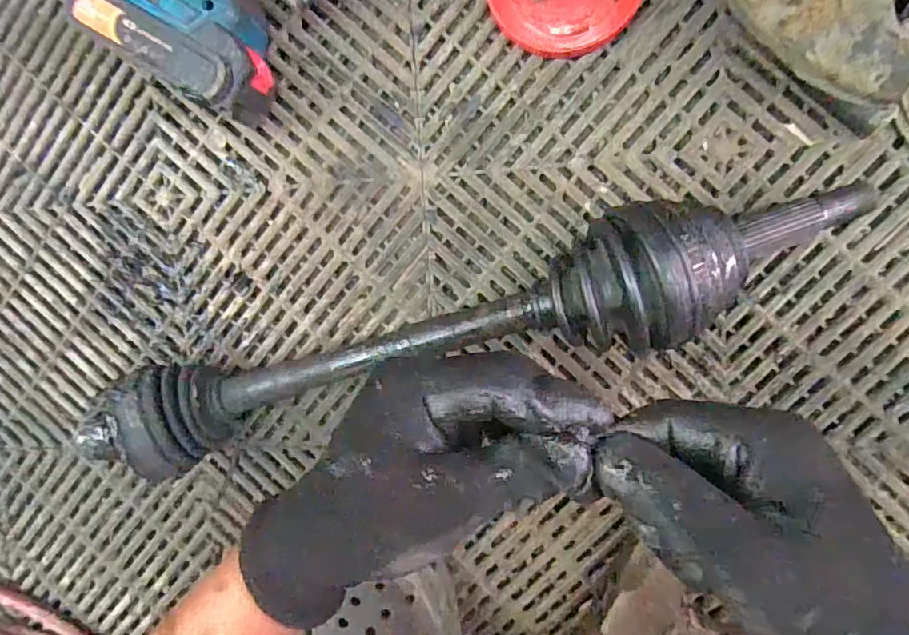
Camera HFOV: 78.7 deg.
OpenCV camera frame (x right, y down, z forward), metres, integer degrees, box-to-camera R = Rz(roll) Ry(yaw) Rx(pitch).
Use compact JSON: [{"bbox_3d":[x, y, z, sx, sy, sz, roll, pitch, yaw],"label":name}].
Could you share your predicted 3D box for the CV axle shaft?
[{"bbox_3d":[-0.008,0.012,0.360,0.513,0.091,0.094,-13,96,11],"label":"CV axle shaft"}]

